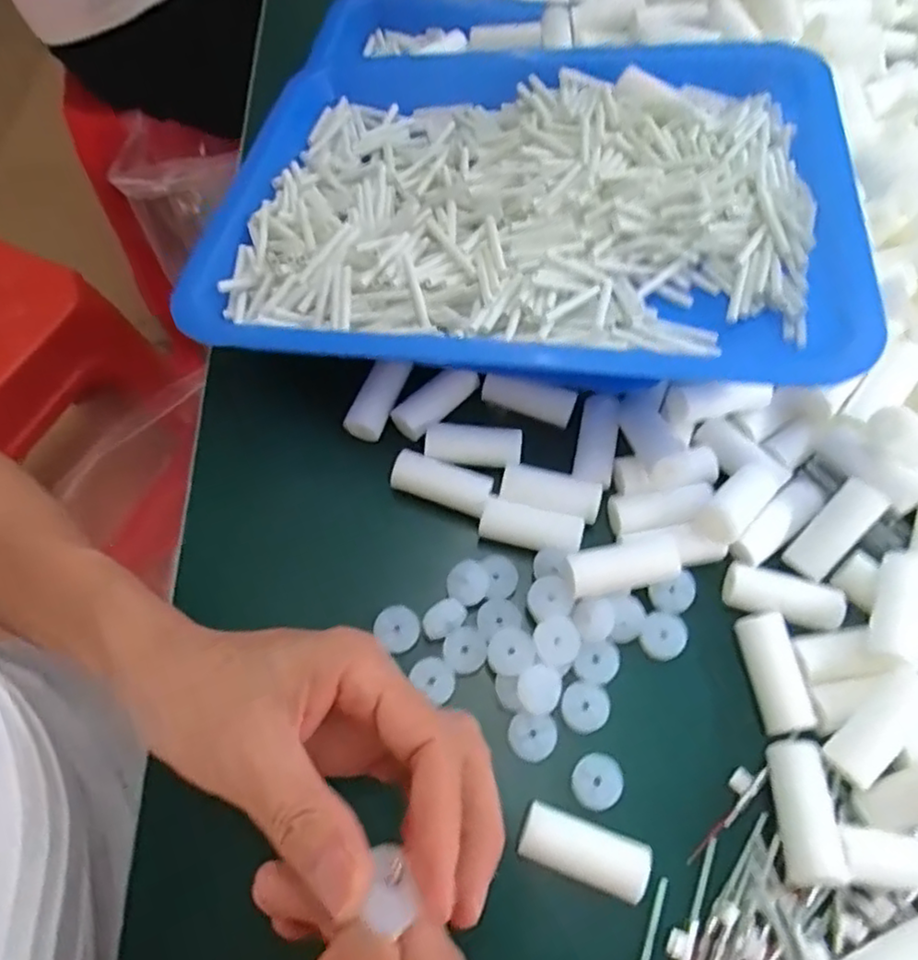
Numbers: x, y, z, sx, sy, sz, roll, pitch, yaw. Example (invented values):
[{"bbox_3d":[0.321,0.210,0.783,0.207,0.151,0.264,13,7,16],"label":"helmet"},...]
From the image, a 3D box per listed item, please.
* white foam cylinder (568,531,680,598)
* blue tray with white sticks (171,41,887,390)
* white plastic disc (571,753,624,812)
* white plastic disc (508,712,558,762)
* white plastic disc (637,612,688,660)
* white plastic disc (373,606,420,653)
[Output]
[{"bbox_3d":[0.075,0.041,0.310,0.049,0.021,0.020,-11,65,-5],"label":"white foam cylinder"},{"bbox_3d":[0.035,-0.162,0.382,0.332,0.066,0.266,5,64,3],"label":"blue tray with white sticks"},{"bbox_3d":[0.060,0.131,0.290,0.022,0.004,0.021,0,64,1],"label":"white plastic disc"},{"bbox_3d":[0.033,0.114,0.296,0.021,0.004,0.019,8,65,4],"label":"white plastic disc"},{"bbox_3d":[0.098,0.074,0.318,0.021,0.006,0.022,0,64,1],"label":"white plastic disc"},{"bbox_3d":[-0.030,0.072,0.321,0.021,0.007,0.021,0,64,1],"label":"white plastic disc"}]

